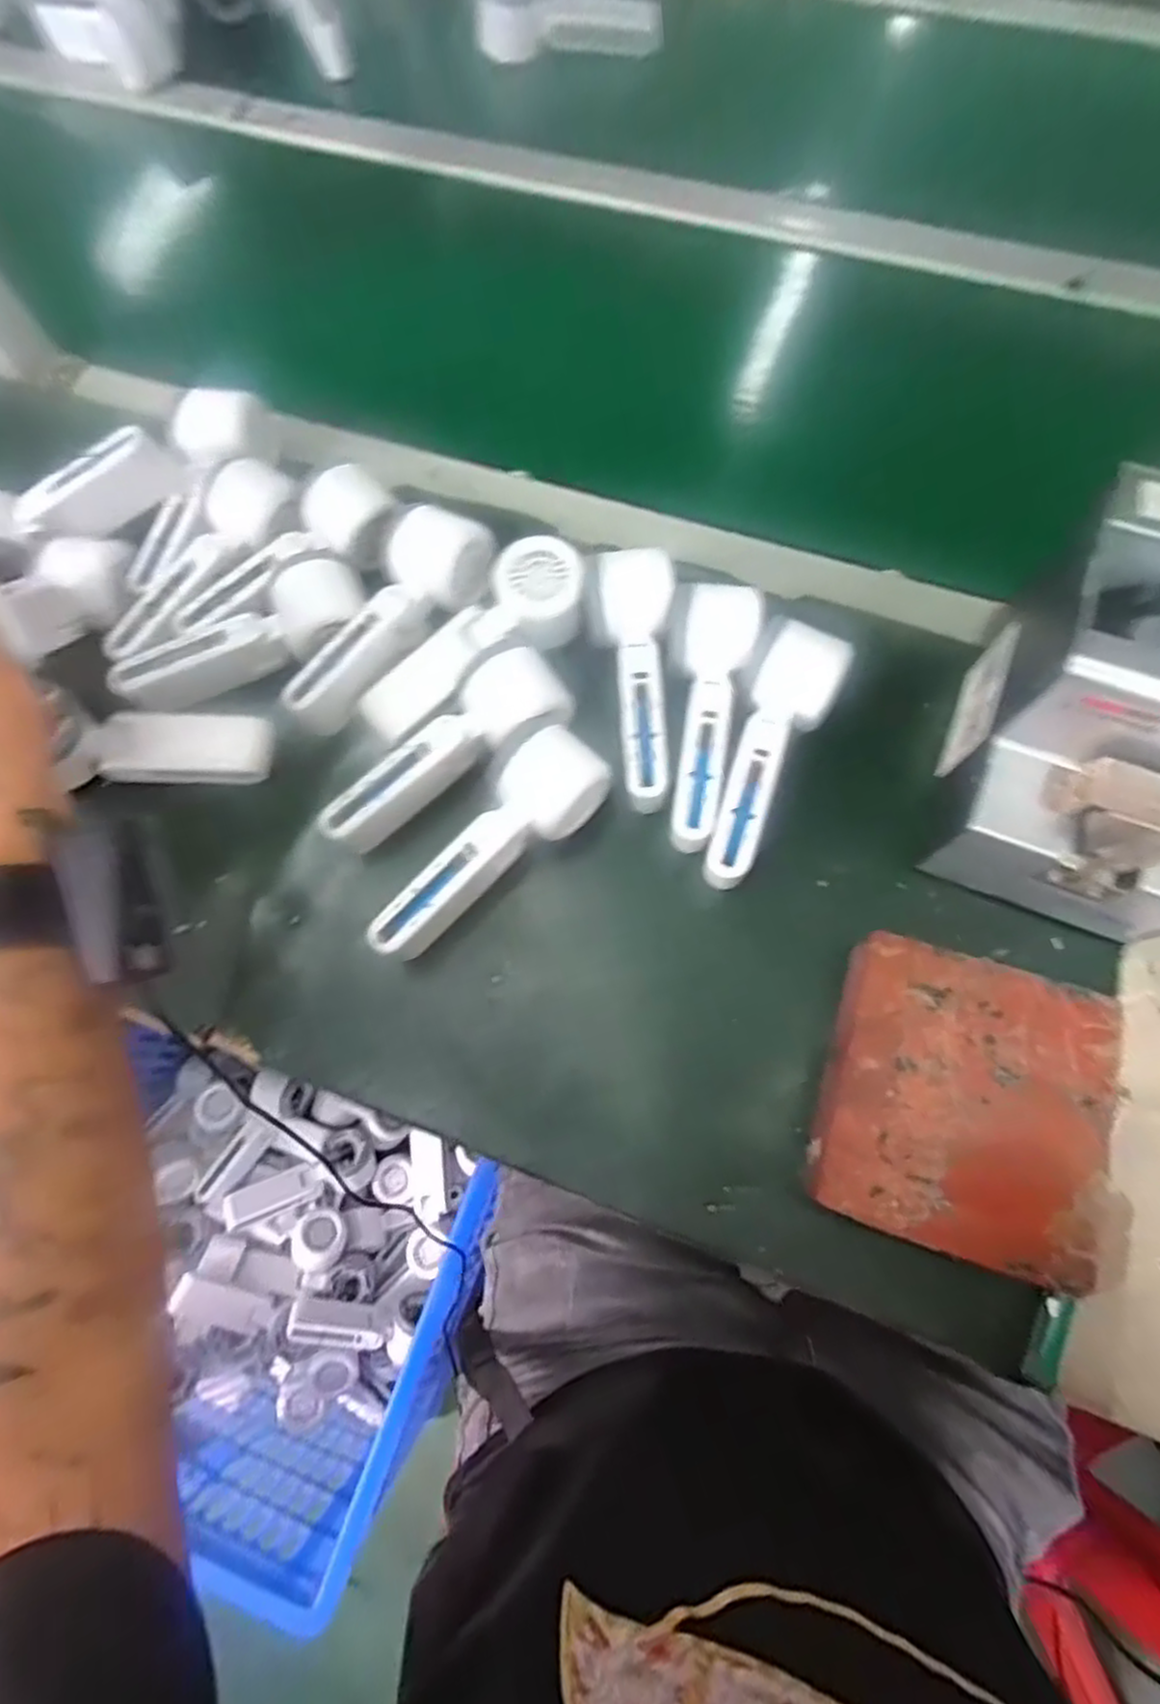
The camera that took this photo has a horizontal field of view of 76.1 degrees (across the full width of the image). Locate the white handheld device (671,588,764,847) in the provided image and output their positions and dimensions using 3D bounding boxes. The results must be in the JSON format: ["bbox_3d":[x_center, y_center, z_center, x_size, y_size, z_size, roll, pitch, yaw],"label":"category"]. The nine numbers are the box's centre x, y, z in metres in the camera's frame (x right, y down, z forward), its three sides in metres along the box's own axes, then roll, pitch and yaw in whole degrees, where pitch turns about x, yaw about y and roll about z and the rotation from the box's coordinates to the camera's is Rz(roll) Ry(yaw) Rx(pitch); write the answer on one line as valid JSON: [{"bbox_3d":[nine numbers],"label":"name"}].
[{"bbox_3d":[0.074,-0.082,0.453,0.045,0.053,0.163,14,74,7],"label":"white handheld device"}]

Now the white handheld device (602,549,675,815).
[{"bbox_3d":[0.039,-0.104,0.470,0.038,0.047,0.167,-3,73,2],"label":"white handheld device"}]

